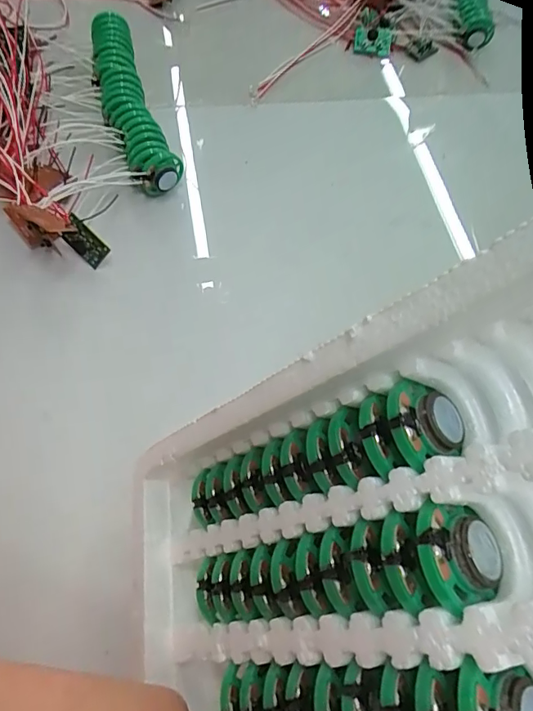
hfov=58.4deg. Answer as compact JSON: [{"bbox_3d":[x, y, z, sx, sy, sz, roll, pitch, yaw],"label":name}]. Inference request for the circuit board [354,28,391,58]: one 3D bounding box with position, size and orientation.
[{"bbox_3d":[0.087,-0.254,0.385,0.032,0.008,0.021,5,95,-3],"label":"circuit board"}]

